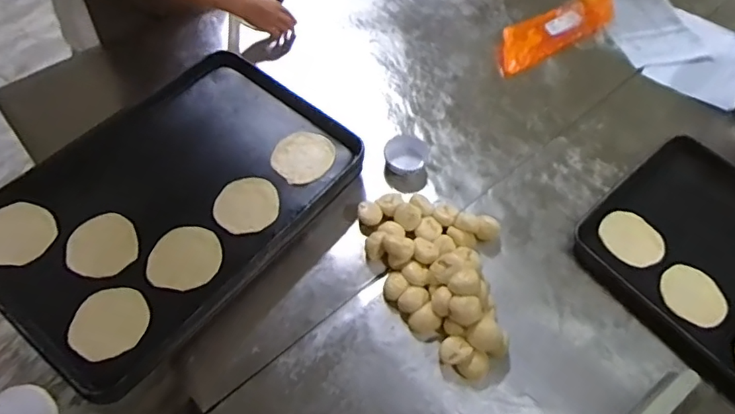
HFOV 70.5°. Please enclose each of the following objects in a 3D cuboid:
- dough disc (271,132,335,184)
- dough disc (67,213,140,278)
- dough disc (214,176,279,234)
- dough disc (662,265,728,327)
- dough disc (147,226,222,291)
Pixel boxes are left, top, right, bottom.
[{"bbox_3d":[-0.118,-0.095,0.961,0.113,0.010,0.109,2,58,-3],"label":"dough disc"},{"bbox_3d":[-0.425,0.062,0.835,0.102,0.011,0.103,2,58,-3],"label":"dough disc"},{"bbox_3d":[-0.209,-0.005,0.900,0.106,0.005,0.113,4,52,-5],"label":"dough disc"},{"bbox_3d":[0.575,0.156,0.920,0.093,0.006,0.115,-16,54,-3],"label":"dough disc"},{"bbox_3d":[-0.292,0.082,0.838,0.107,0.008,0.106,2,58,-3],"label":"dough disc"}]

